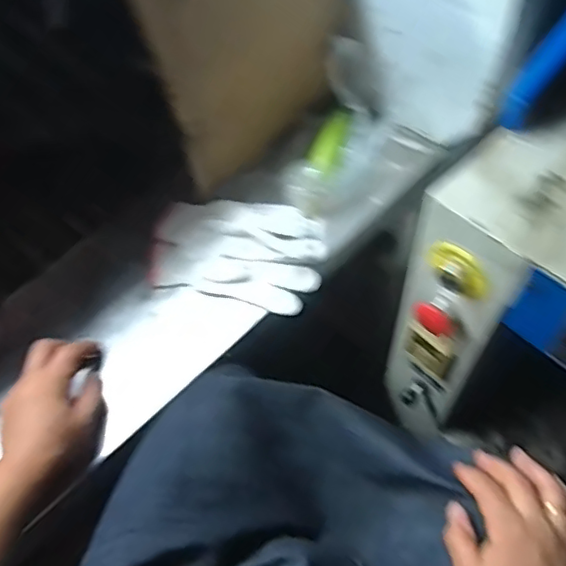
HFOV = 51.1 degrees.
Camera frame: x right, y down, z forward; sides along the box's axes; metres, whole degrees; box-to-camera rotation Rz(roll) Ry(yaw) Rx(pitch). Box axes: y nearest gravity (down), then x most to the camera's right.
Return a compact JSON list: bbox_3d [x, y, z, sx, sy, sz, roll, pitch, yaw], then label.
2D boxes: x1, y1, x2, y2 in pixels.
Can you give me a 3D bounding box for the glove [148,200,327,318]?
[{"bbox_3d":[-0.051,-0.040,0.683,0.190,0.040,0.130,10,59,10],"label":"glove"}]

